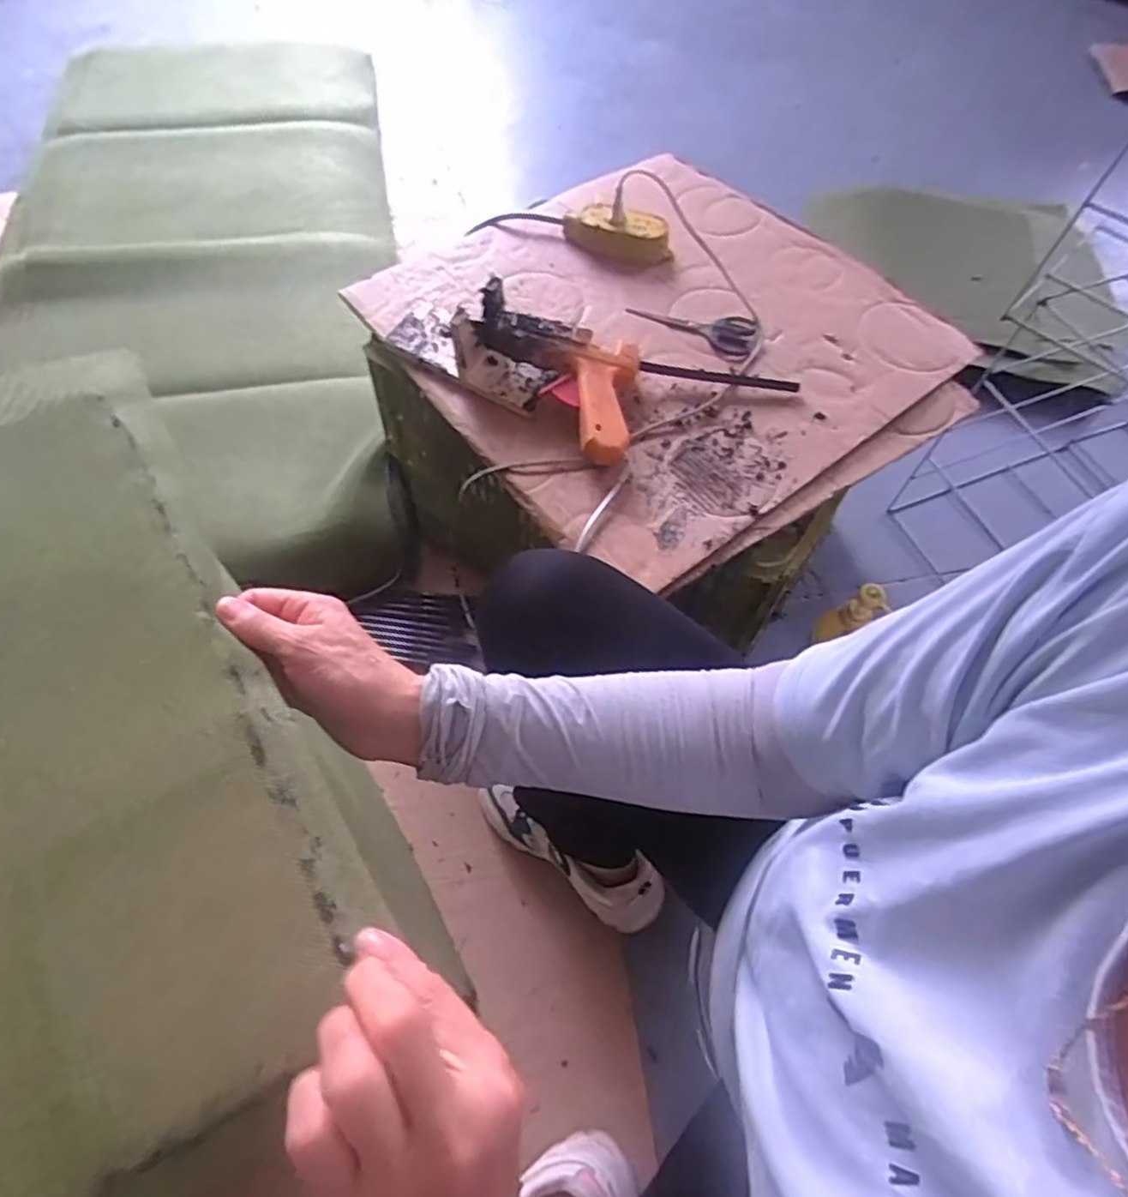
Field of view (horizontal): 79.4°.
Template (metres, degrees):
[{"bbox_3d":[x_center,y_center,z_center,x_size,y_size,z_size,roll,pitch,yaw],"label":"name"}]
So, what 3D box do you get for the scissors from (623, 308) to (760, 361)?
[{"bbox_3d":[0.153,-0.326,0.806,0.149,0.009,0.065,21,63,8],"label":"scissors"}]

